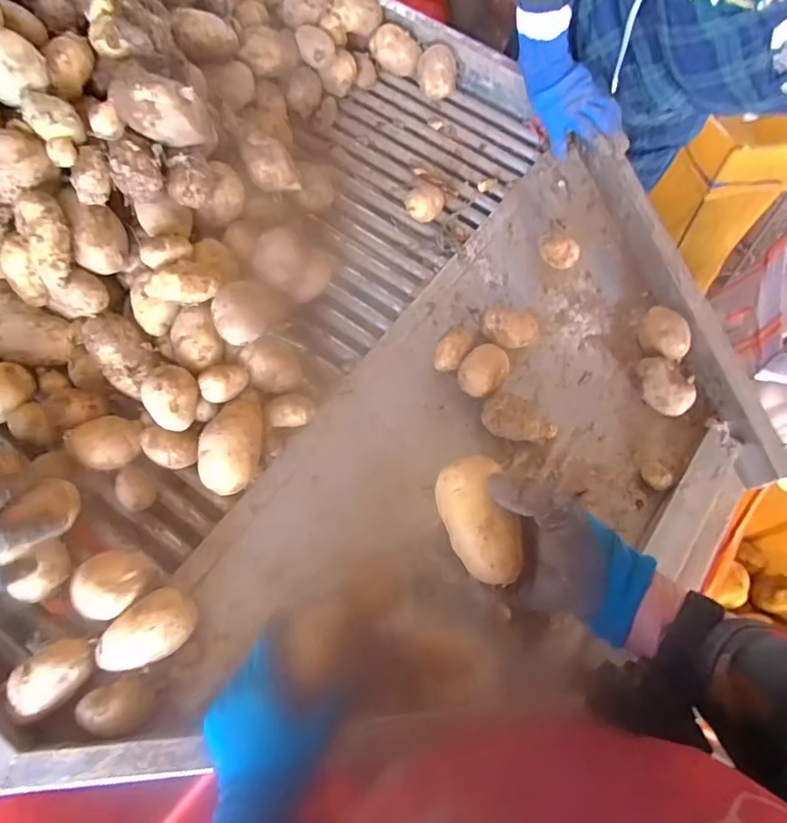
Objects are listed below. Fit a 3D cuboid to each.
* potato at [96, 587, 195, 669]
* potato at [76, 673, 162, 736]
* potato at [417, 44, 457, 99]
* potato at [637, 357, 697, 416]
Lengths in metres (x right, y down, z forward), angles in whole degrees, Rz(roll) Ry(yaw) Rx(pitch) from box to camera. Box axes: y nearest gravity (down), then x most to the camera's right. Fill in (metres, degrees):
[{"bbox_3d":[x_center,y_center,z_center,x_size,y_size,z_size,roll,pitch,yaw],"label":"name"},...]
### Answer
[{"bbox_3d":[-0.219,0.193,0.458,0.076,0.040,0.053,-22,66,-9],"label":"potato"},{"bbox_3d":[-0.231,0.250,0.442,0.054,0.030,0.040,-20,66,-8],"label":"potato"},{"bbox_3d":[0.068,-0.509,0.792,0.059,0.063,0.055,0,25,32],"label":"potato"},{"bbox_3d":[0.310,-0.028,0.597,0.039,0.047,0.067,-10,65,-4],"label":"potato"}]

